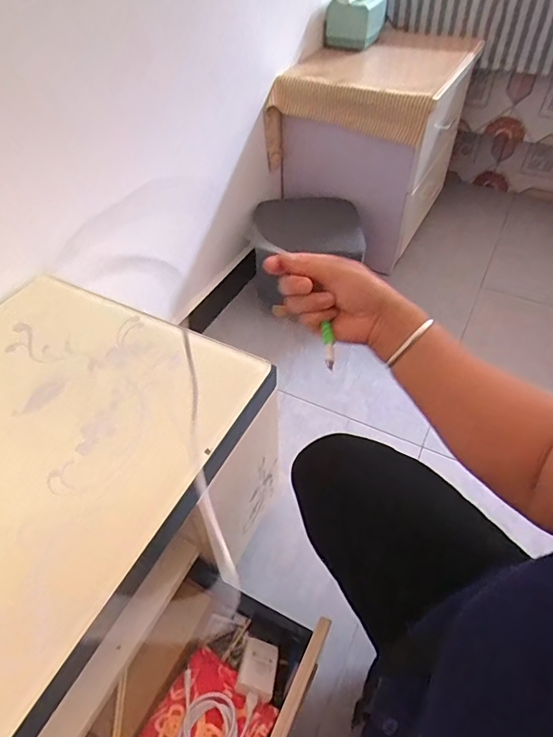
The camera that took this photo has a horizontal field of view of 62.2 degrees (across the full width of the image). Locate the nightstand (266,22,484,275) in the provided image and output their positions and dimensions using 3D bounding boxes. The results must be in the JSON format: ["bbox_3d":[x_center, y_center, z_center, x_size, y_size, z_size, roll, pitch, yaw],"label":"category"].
[{"bbox_3d":[0.275,-0.655,1.338,0.431,0.455,0.509,19,55,14],"label":"nightstand"}]

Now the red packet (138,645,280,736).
[{"bbox_3d":[-0.079,0.418,0.531,0.123,0.038,0.126,26,57,19],"label":"red packet"}]

